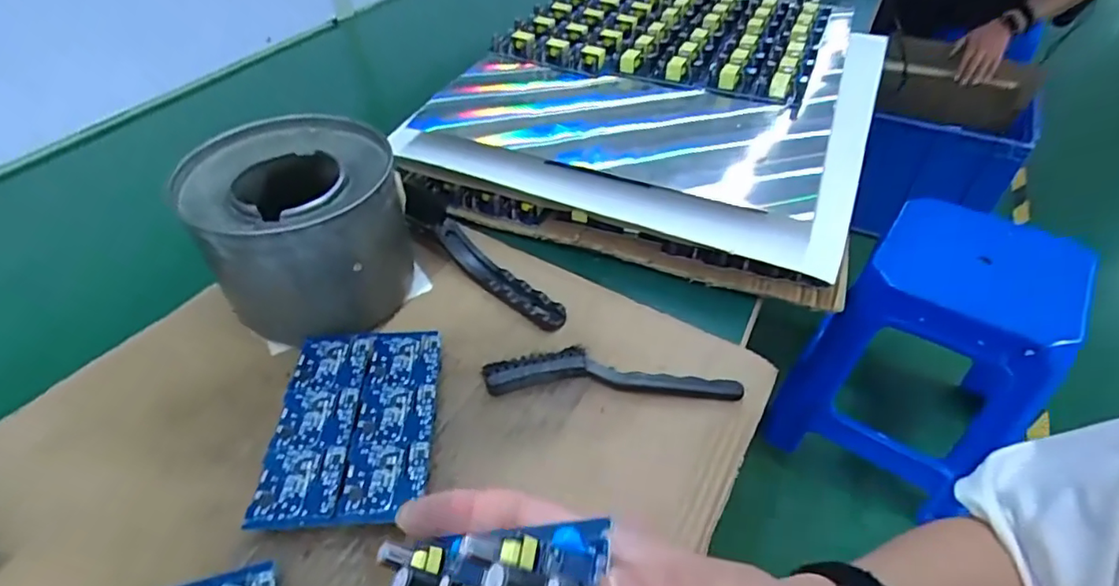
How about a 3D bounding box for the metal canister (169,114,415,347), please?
[{"bbox_3d":[-0.184,-0.045,0.415,0.139,0.110,0.137,1,45,1],"label":"metal canister"}]

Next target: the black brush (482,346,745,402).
[{"bbox_3d":[0.035,0.056,0.387,0.170,0.016,0.031,3,46,1],"label":"black brush"}]

